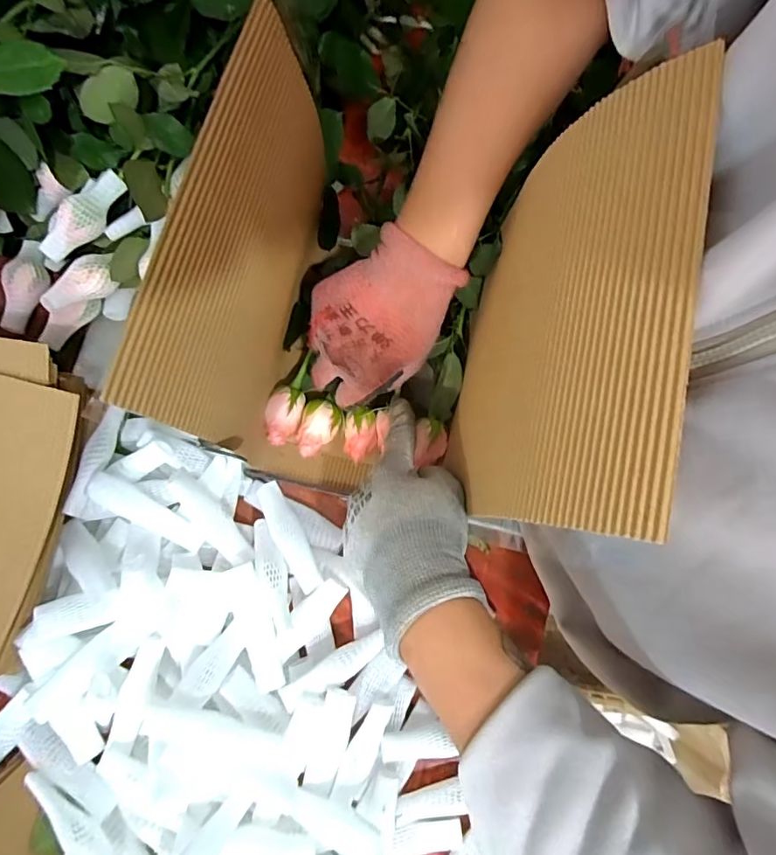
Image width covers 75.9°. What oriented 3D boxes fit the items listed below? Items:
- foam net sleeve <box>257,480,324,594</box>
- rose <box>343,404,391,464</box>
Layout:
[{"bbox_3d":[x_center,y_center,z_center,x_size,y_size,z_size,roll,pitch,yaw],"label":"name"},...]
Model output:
[{"bbox_3d":[-0.077,0.083,0.383,0.022,0.016,0.088,-29,80,-6],"label":"foam net sleeve"},{"bbox_3d":[-0.018,0.006,0.388,0.030,0.032,0.037,3,78,0],"label":"rose"}]

